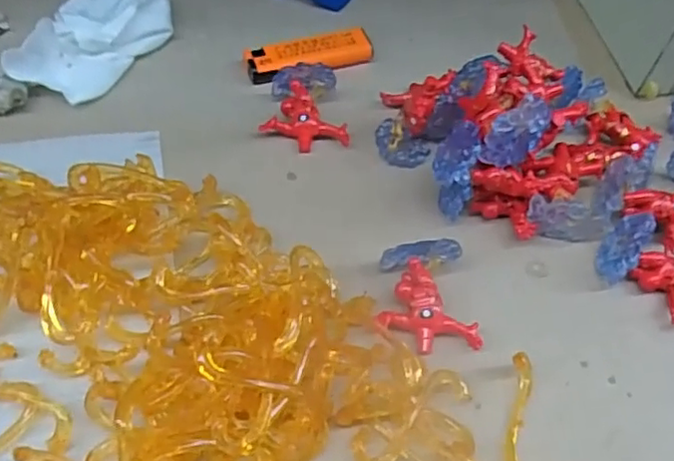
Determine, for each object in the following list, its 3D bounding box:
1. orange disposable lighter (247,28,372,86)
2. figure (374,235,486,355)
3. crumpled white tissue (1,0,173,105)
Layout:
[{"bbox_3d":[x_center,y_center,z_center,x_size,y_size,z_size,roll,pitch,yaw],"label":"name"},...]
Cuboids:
[{"bbox_3d":[-0.018,-0.110,0.401,0.081,0.017,0.022,-14,57,-14],"label":"orange disposable lighter"},{"bbox_3d":[0.044,0.030,0.294,0.047,0.027,0.046,6,55,0],"label":"figure"},{"bbox_3d":[-0.148,-0.121,0.385,0.064,0.027,0.103,17,55,7],"label":"crumpled white tissue"}]

